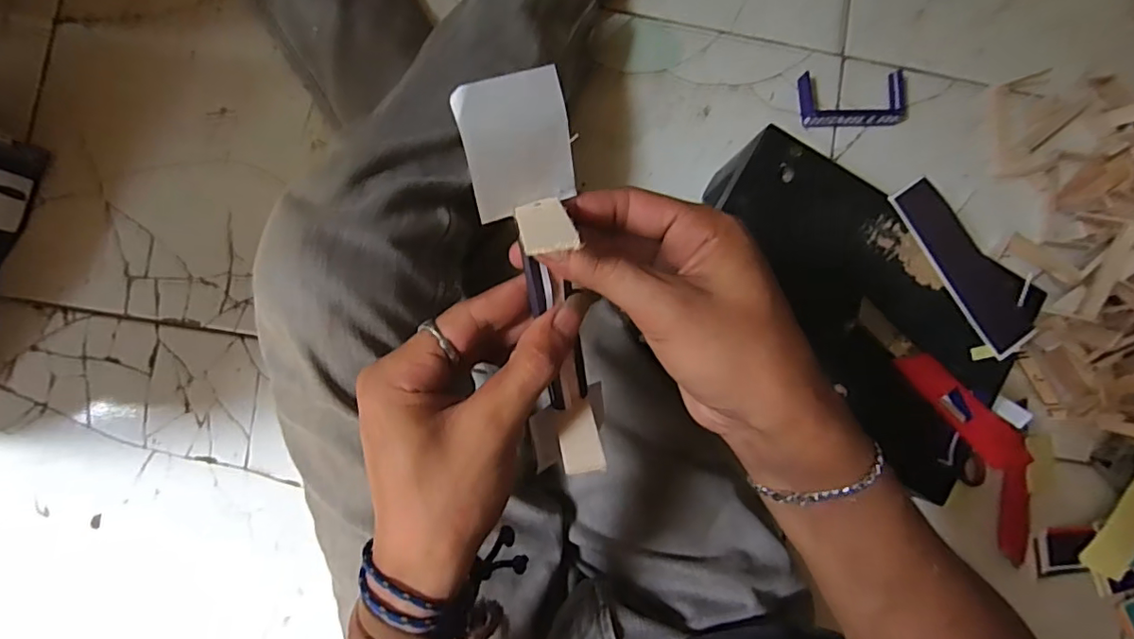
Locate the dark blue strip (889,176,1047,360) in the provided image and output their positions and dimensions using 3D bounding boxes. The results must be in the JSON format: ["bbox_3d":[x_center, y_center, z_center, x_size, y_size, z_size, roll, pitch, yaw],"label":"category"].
[{"bbox_3d":[0.341,-0.051,0.460,0.066,0.009,0.158,-32,89,-6],"label":"dark blue strip"}]

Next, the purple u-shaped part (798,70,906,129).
[{"bbox_3d":[0.308,-0.236,0.591,0.118,0.017,0.053,-1,86,-5],"label":"purple u-shaped part"}]

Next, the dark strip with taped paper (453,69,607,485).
[{"bbox_3d":[-0.010,-0.014,0.228,0.041,0.041,0.160,-10,111,-5],"label":"dark strip with taped paper"}]

